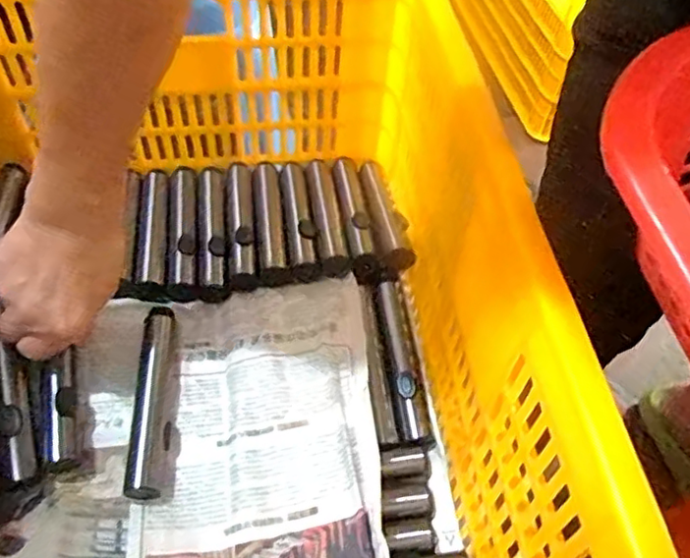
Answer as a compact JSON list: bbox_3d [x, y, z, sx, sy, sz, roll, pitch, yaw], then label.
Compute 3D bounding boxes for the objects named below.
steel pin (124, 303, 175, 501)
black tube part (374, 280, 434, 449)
[{"bbox_3d":[-0.147,0.090,0.493,0.026,0.019,0.150,0,53,-5],"label":"steel pin"},{"bbox_3d":[0.046,0.066,0.532,0.026,0.024,0.145,-4,53,-7],"label":"black tube part"}]

